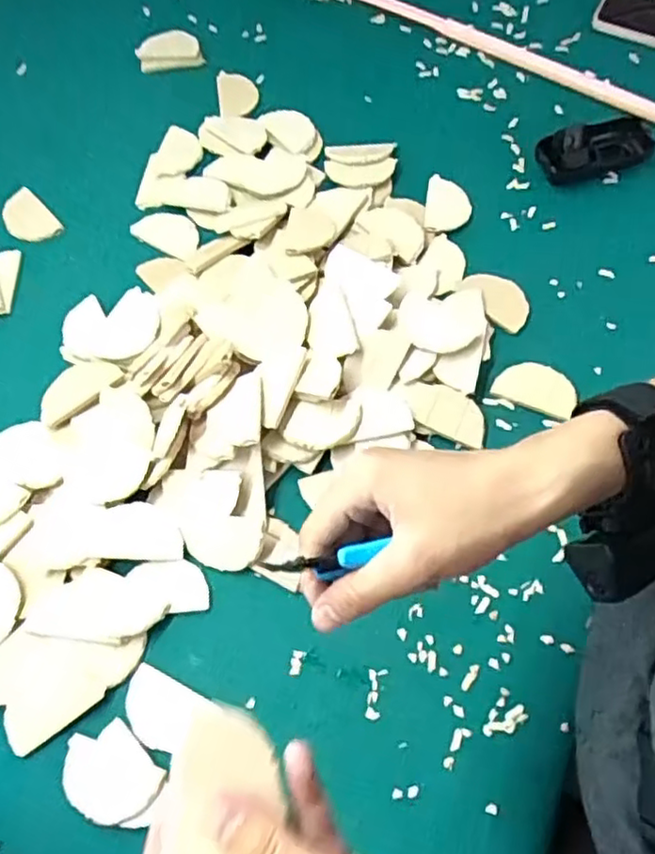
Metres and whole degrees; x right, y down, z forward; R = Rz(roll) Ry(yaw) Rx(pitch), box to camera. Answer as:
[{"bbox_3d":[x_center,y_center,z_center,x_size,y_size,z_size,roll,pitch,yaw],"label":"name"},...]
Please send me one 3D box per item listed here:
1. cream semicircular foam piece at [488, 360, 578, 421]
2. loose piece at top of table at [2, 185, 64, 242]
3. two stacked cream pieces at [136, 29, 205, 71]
[{"bbox_3d":[0.177,-0.035,0.558,0.066,0.008,0.043,22,68,12],"label":"cream semicircular foam piece"},{"bbox_3d":[-0.302,-0.211,0.663,0.042,0.010,0.067,-40,69,-15],"label":"loose piece at top of table"},{"bbox_3d":[-0.178,-0.426,0.748,0.074,0.020,0.044,-6,65,0],"label":"two stacked cream pieces"}]

